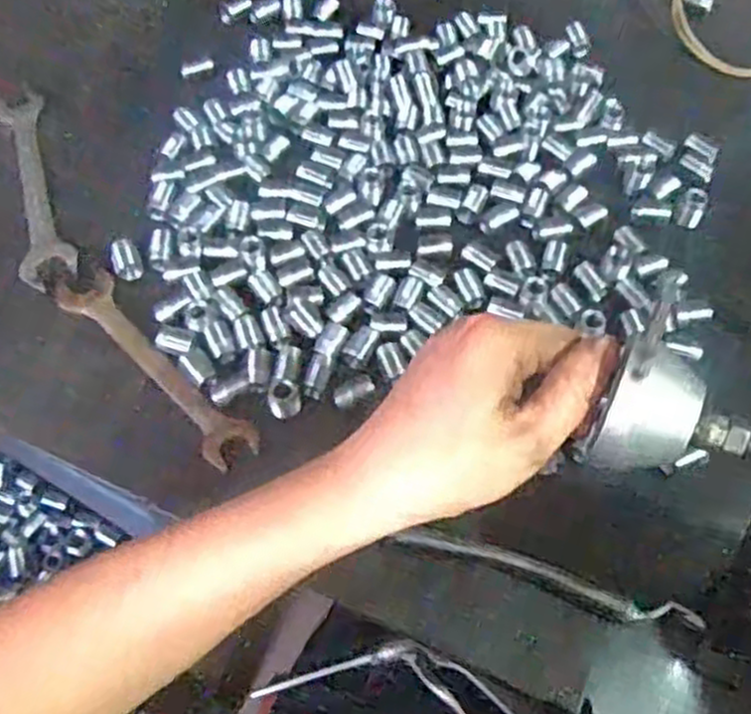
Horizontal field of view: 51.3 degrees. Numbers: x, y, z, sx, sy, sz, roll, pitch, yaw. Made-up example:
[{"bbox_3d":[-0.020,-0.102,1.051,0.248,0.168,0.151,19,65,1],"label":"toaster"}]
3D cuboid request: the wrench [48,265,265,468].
[{"bbox_3d":[-0.137,0.004,0.487,0.168,0.013,0.032,41,69,19],"label":"wrench"}]

